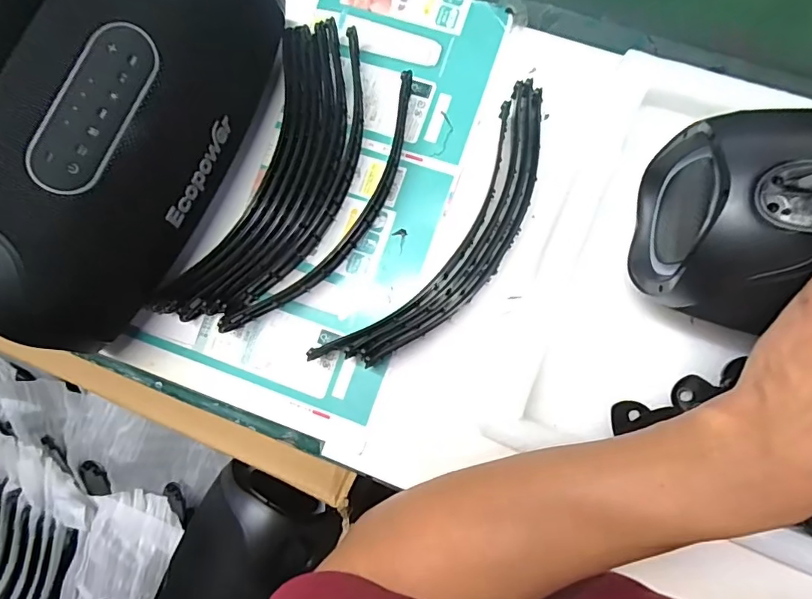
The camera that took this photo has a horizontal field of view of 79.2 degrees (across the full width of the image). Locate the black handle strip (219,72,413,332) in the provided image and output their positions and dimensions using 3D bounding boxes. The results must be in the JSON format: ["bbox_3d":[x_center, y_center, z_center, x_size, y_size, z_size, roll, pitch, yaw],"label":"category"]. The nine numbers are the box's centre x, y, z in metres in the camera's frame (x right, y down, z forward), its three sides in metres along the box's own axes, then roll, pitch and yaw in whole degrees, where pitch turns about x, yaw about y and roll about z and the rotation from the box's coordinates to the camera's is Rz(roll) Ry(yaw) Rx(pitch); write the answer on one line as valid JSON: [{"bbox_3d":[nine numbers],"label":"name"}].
[{"bbox_3d":[-0.053,-0.064,0.381,0.040,0.024,0.239,35,87,8],"label":"black handle strip"}]

